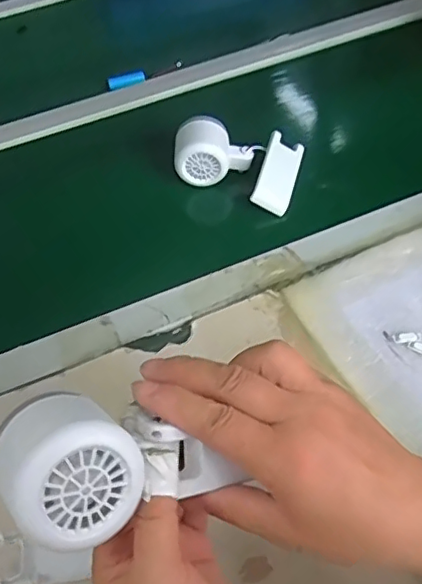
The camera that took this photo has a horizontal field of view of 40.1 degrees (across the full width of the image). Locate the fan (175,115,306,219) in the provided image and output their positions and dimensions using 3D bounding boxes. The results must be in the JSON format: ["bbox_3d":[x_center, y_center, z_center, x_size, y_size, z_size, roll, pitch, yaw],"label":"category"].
[{"bbox_3d":[0.028,-0.135,0.621,0.130,0.064,0.090,11,56,13],"label":"fan"}]

